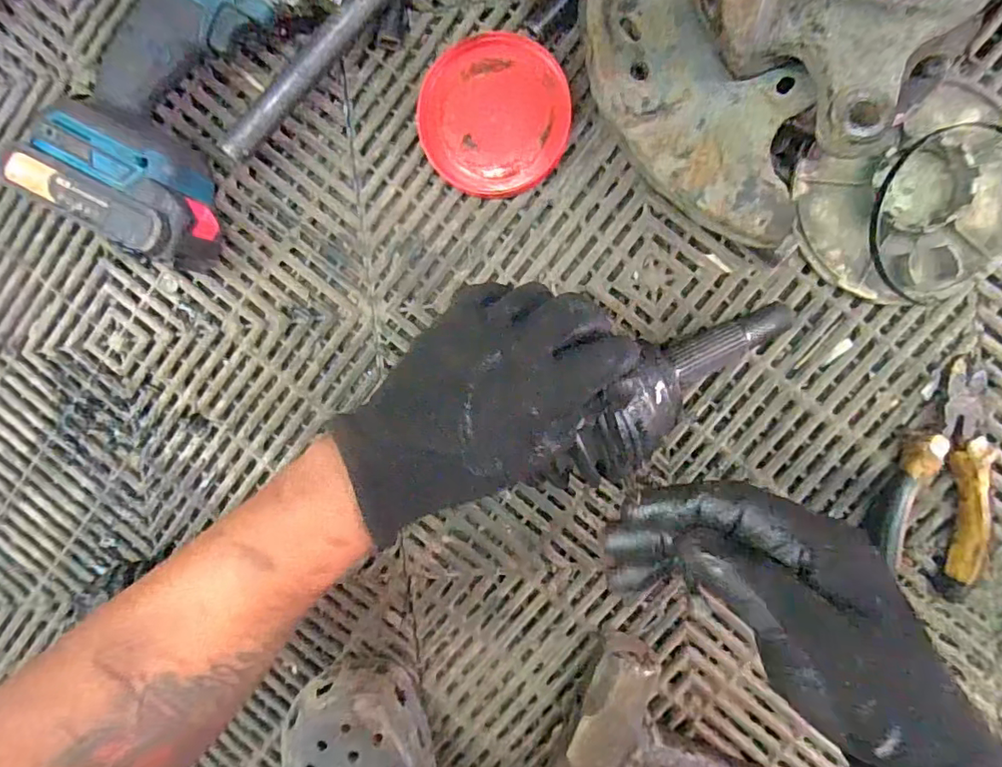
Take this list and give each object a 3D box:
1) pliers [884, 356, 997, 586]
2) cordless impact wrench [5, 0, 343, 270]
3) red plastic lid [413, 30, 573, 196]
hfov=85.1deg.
[{"bbox_3d":[0.288,0.059,0.358,0.060,0.020,0.141,3,96,5],"label":"pliers"},{"bbox_3d":[-0.211,-0.202,0.356,0.132,0.084,0.225,29,98,2],"label":"cordless impact wrench"},{"bbox_3d":[-0.004,-0.184,0.376,0.099,0.013,0.102,1,96,5],"label":"red plastic lid"}]

